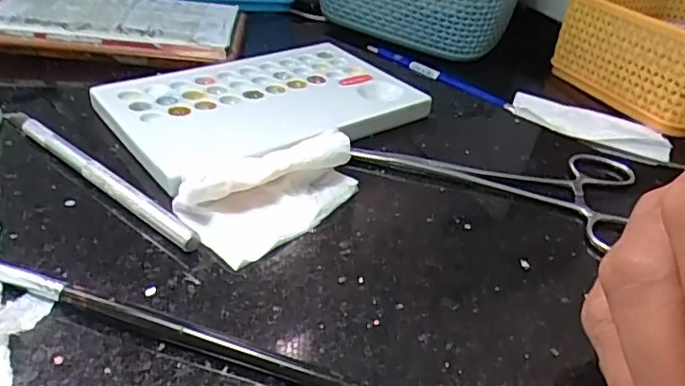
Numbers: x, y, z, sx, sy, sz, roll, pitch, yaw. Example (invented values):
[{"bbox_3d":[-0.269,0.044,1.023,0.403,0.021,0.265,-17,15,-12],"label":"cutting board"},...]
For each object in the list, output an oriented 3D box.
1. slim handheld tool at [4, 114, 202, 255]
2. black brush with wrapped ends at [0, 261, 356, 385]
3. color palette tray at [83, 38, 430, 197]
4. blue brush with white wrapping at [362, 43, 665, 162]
[{"bbox_3d":[-0.106,-0.010,0.237,0.136,0.008,0.007,29,40,29],"label":"slim handheld tool"},{"bbox_3d":[-0.035,0.046,0.168,0.169,0.007,0.006,14,35,11],"label":"black brush with wrapped ends"},{"bbox_3d":[-0.040,-0.048,0.298,0.152,0.014,0.090,-18,41,-31],"label":"color palette tray"},{"bbox_3d":[0.112,-0.068,0.394,0.217,0.008,0.057,25,38,26],"label":"blue brush with white wrapping"}]

